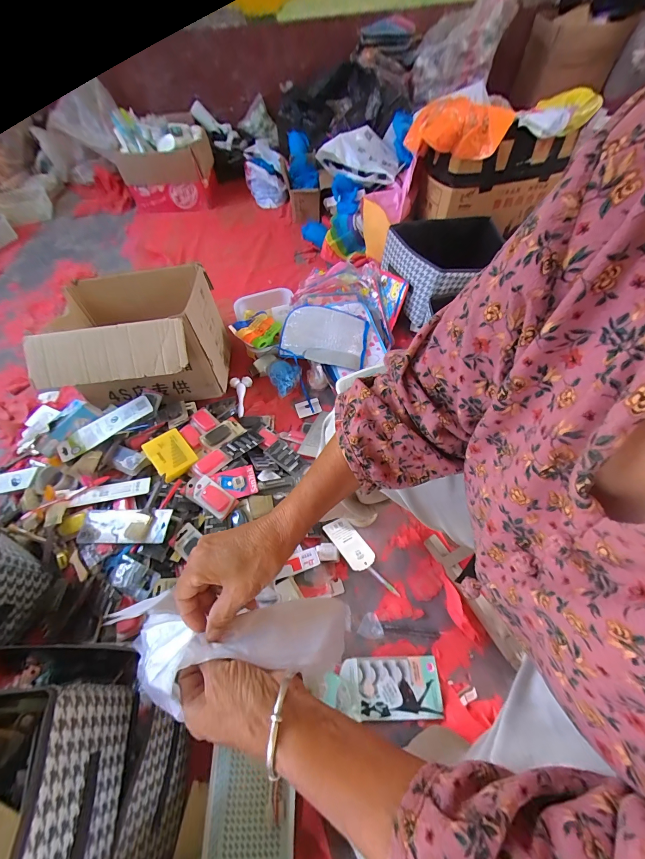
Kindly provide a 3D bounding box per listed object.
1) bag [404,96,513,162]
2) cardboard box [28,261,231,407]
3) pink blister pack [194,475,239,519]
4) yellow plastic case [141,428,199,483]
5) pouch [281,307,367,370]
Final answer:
[{"bbox_3d":[0.432,-0.988,1.056,0.294,0.124,0.152,7,60,7],"label":"bag"},{"bbox_3d":[-0.491,-0.240,0.888,0.376,0.269,0.353,-8,59,-1],"label":"cardboard box"},{"bbox_3d":[-0.251,0.154,0.734,0.106,0.019,0.057,31,66,20],"label":"pink blister pack"},{"bbox_3d":[-0.373,0.061,0.788,0.090,0.025,0.114,-29,68,-32],"label":"yellow plastic case"},{"bbox_3d":[0.007,-0.291,1.005,0.262,0.060,0.206,4,60,6],"label":"pouch"}]

